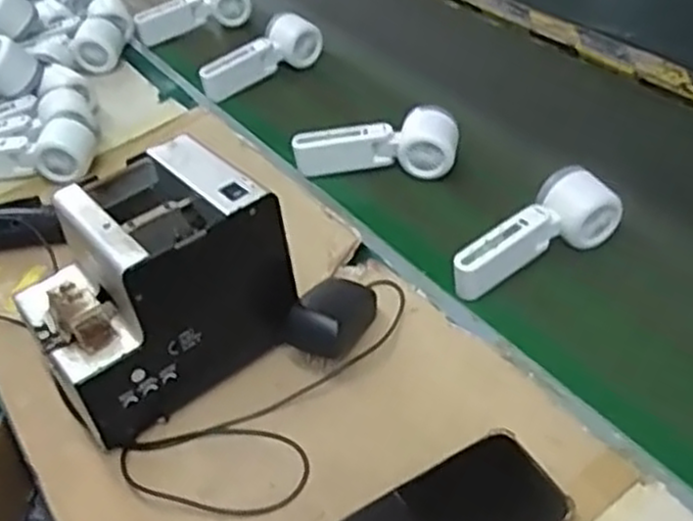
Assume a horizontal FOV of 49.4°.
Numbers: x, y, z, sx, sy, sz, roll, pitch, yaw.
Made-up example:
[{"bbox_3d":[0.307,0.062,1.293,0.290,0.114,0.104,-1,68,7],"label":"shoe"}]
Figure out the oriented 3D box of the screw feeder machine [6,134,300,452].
[{"bbox_3d":[-0.150,0.018,0.579,0.175,0.140,0.141,-31,48,-26],"label":"screw feeder machine"}]

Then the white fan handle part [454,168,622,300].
[{"bbox_3d":[0.162,-0.021,0.648,0.164,0.039,0.059,-31,48,-26],"label":"white fan handle part"}]

